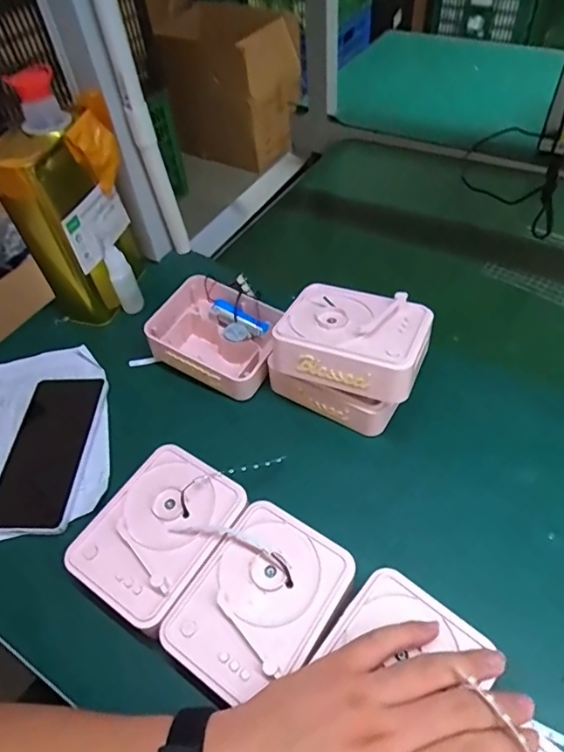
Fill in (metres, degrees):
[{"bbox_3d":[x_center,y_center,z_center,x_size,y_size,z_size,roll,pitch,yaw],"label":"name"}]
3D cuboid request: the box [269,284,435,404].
[{"bbox_3d":[0.063,-0.034,0.457,0.129,0.050,0.093,15,55,17],"label":"box"}]

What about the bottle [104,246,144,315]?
[{"bbox_3d":[-0.183,-0.110,0.581,0.027,0.082,0.021,-23,53,-13],"label":"bottle"}]

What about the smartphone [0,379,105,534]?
[{"bbox_3d":[-0.227,0.071,0.485,0.074,0.010,0.160,-3,52,3],"label":"smartphone"}]

